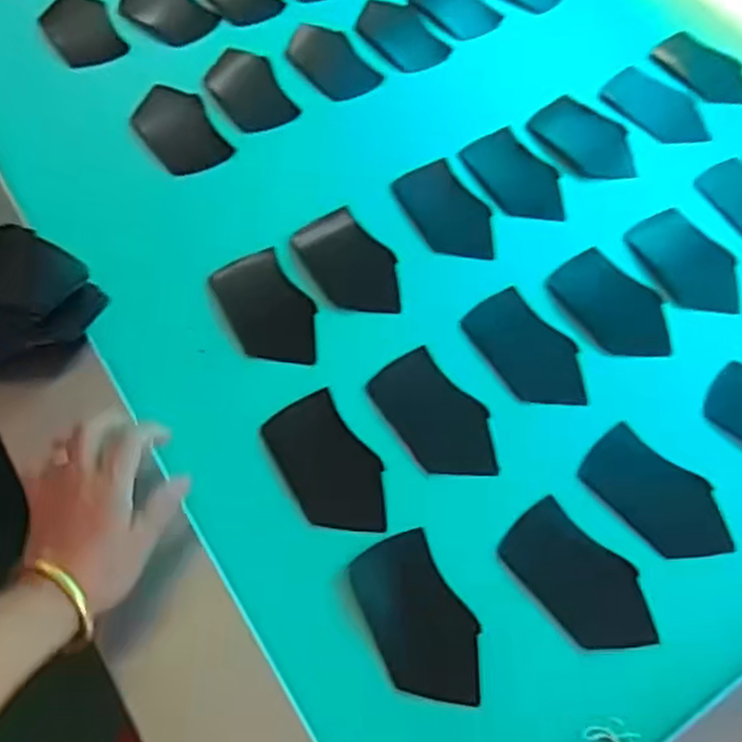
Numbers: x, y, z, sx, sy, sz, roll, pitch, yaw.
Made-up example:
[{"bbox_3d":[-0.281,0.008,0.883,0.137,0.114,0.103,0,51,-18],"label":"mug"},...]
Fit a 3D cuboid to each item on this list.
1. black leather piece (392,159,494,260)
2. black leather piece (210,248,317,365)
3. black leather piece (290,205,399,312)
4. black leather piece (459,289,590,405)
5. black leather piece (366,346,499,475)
[{"bbox_3d":[0.078,-0.163,0.773,0.075,0.006,0.129,-21,63,-15],"label":"black leather piece"},{"bbox_3d":[-0.095,-0.058,0.693,0.071,0.004,0.125,-22,64,-16],"label":"black leather piece"},{"bbox_3d":[-0.021,-0.102,0.727,0.073,0.006,0.124,-33,70,-16],"label":"black leather piece"},{"bbox_3d":[0.142,-0.018,0.690,0.074,0.004,0.125,-31,67,-20],"label":"black leather piece"},{"bbox_3d":[0.056,0.041,0.655,0.072,0.004,0.128,-35,68,-18],"label":"black leather piece"}]

